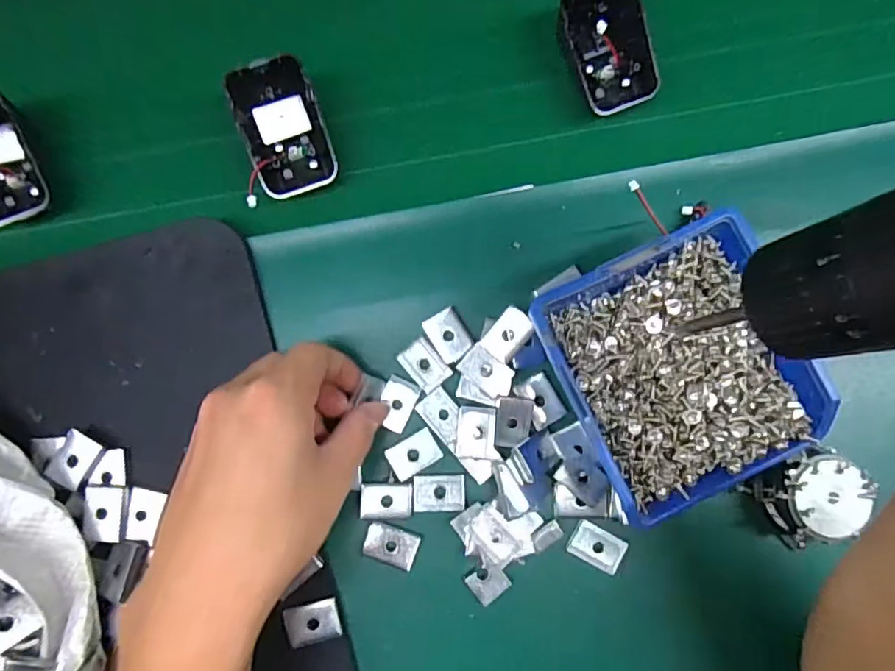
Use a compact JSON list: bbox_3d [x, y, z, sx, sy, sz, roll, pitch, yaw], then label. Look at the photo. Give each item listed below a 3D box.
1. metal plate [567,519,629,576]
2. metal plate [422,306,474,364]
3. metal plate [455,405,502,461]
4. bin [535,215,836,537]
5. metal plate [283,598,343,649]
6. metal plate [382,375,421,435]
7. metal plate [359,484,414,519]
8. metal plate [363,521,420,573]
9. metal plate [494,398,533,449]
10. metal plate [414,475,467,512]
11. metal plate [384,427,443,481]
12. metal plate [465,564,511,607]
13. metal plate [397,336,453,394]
[{"bbox_3d":[0.082,0.115,0.299,0.030,0.005,0.020,29,85,0],"label":"metal plate"},{"bbox_3d":[0.001,0.000,0.310,0.020,0.006,0.027,-32,87,-4],"label":"metal plate"},{"bbox_3d":[0.017,0.054,0.300,0.022,0.004,0.028,5,85,-2],"label":"metal plate"},{"bbox_3d":[0.112,0.018,0.283,0.114,0.057,0.123,-28,87,-4],"label":"bin"},{"bbox_3d":[-0.070,0.151,0.288,0.027,0.005,0.020,-14,76,-6],"label":"metal plate"},{"bbox_3d":[-0.028,0.038,0.302,0.019,0.004,0.028,25,85,0],"label":"metal plate"},{"bbox_3d":[-0.033,0.091,0.298,0.028,0.004,0.019,-1,86,-2],"label":"metal plate"},{"bbox_3d":[-0.031,0.114,0.297,0.028,0.004,0.019,20,85,-1],"label":"metal plate"},{"bbox_3d":[0.037,0.048,0.301,0.020,0.004,0.027,6,85,-2],"label":"metal plate"},{"bbox_3d":[-0.004,0.086,0.298,0.028,0.004,0.020,0,86,-2],"label":"metal plate"},{"bbox_3d":[-0.018,0.065,0.300,0.027,0.004,0.019,-31,87,-4],"label":"metal plate"},{"bbox_3d":[0.022,0.133,0.295,0.019,0.004,0.018,-39,80,-4],"label":"metal plate"},{"bbox_3d":[-0.012,0.016,0.305,0.019,0.004,0.027,-40,88,-4],"label":"metal plate"}]

